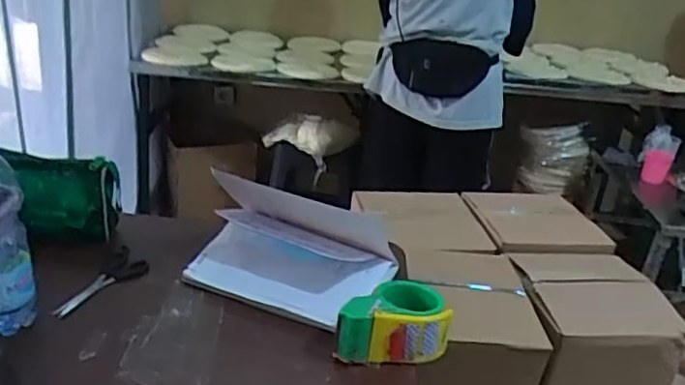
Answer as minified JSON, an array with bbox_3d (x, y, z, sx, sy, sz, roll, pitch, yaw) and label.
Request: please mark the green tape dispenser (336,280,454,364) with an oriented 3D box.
[{"bbox_3d":[0.055,0.149,0.742,0.132,0.057,0.087,2,25,-11],"label":"green tape dispenser"}]

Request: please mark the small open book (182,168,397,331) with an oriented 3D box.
[{"bbox_3d":[-0.066,0.057,0.832,0.234,0.131,0.155,15,26,18],"label":"small open book"}]

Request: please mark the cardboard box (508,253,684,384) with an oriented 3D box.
[{"bbox_3d":[0.393,0.228,1.057,0.225,0.178,0.223,1,25,-13],"label":"cardboard box"}]

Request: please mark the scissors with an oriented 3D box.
[{"bbox_3d":[-0.305,0.117,0.804,0.054,0.015,0.140,20,31,13],"label":"scissors"}]

